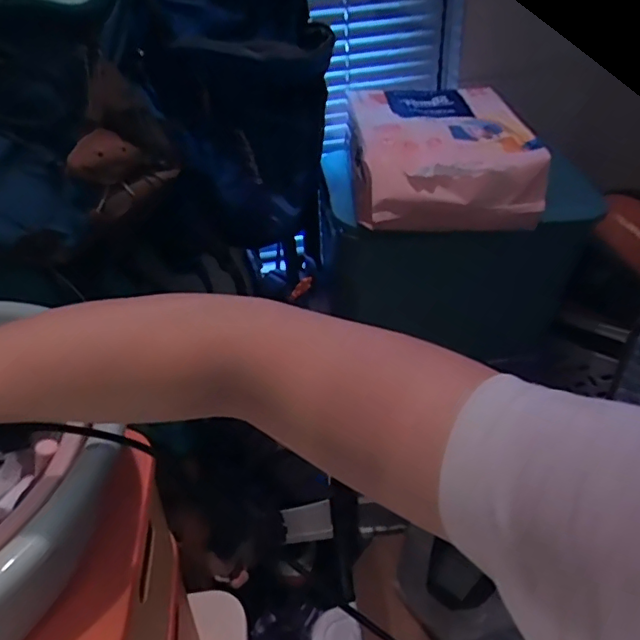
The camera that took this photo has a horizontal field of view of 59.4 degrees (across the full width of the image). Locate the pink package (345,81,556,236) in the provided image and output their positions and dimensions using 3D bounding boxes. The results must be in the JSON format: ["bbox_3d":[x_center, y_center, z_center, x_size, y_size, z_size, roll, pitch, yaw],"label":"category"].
[{"bbox_3d":[0.143,-0.199,0.691,0.196,0.094,0.250,-3,38,0],"label":"pink package"}]

